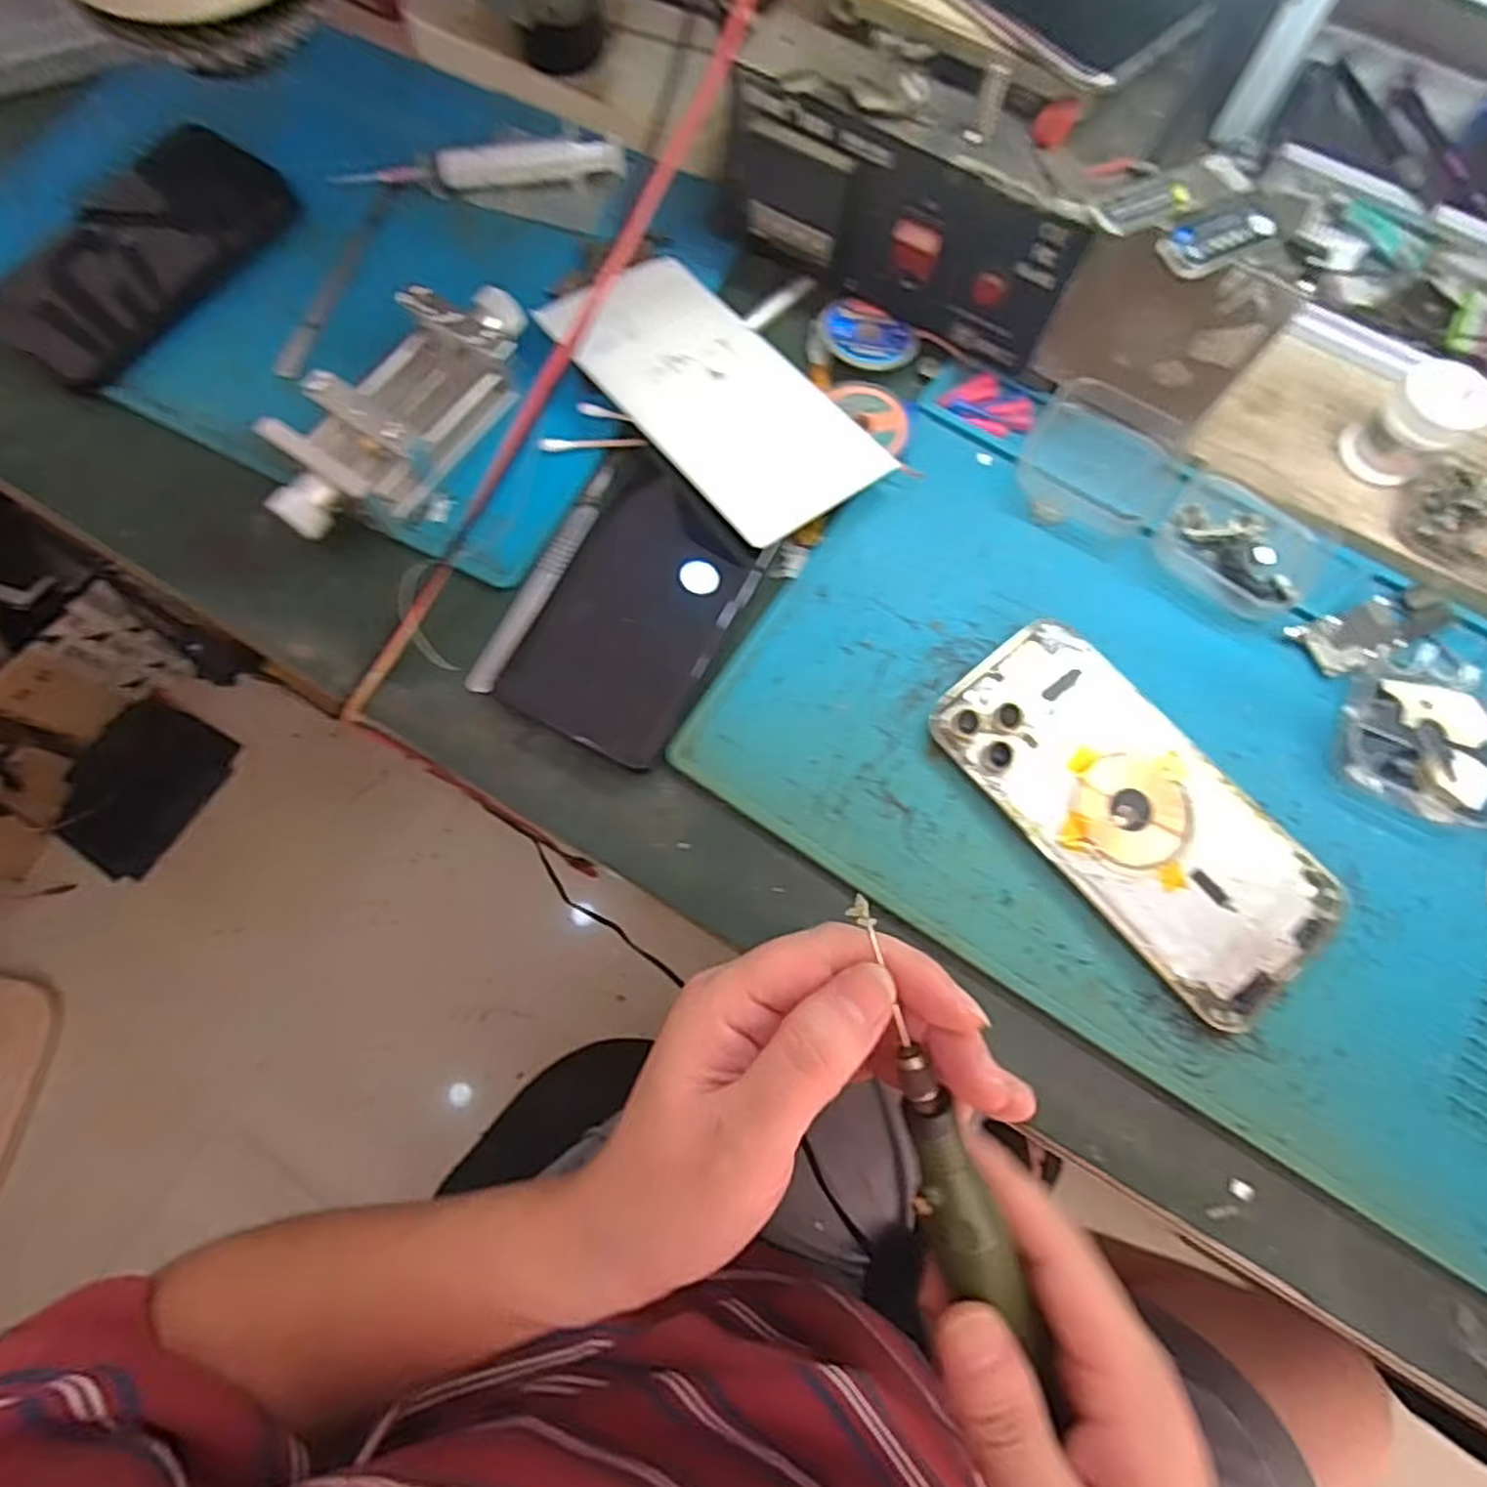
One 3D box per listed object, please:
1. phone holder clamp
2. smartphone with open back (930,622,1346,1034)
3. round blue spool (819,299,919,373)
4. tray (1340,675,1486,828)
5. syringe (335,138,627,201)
[{"bbox_3d":[-0.148,-0.146,0.331,0.053,0.031,0.136,35,77,9],"label":"phone holder clamp"},{"bbox_3d":[0.152,0.027,0.301,0.075,0.009,0.160,-39,78,-11],"label":"smartphone with open back"},{"bbox_3d":[0.060,-0.197,0.364,0.043,0.008,0.040,0,74,-1],"label":"round blue spool"},{"bbox_3d":[0.274,0.001,0.306,0.060,0.015,0.048,30,76,8],"label":"tray"},{"bbox_3d":[-0.131,-0.296,0.385,0.143,0.020,0.018,1,74,0],"label":"syringe"}]

